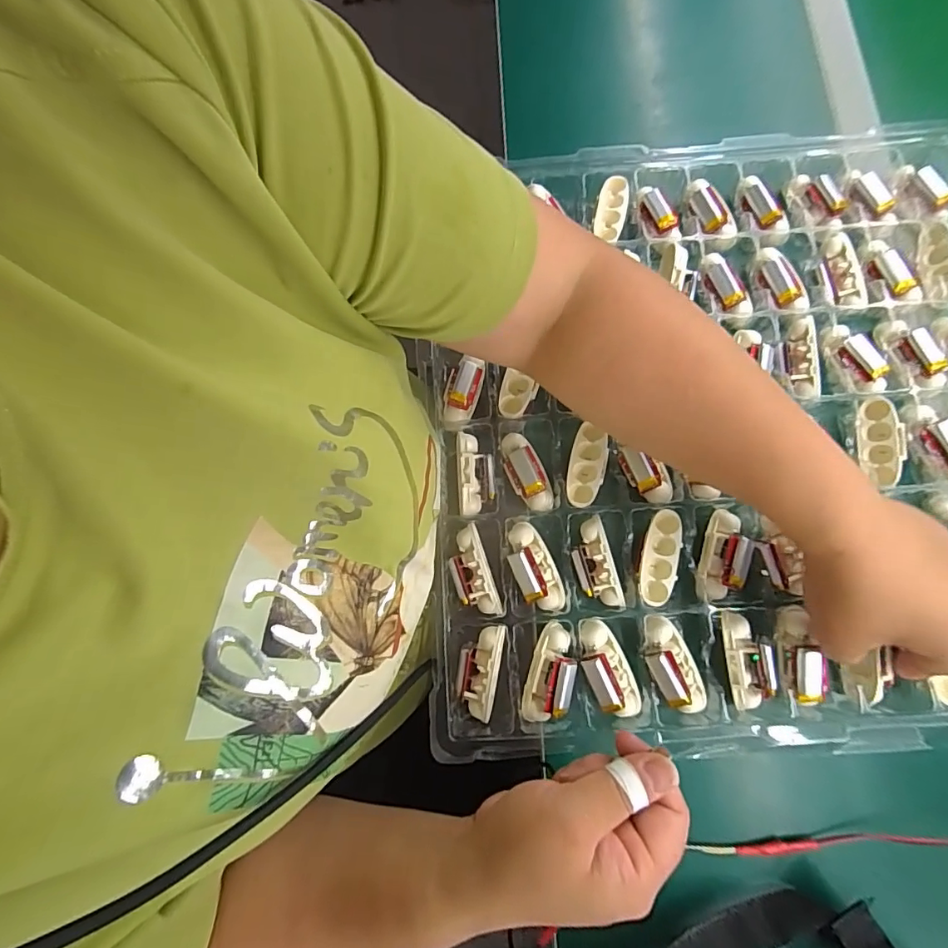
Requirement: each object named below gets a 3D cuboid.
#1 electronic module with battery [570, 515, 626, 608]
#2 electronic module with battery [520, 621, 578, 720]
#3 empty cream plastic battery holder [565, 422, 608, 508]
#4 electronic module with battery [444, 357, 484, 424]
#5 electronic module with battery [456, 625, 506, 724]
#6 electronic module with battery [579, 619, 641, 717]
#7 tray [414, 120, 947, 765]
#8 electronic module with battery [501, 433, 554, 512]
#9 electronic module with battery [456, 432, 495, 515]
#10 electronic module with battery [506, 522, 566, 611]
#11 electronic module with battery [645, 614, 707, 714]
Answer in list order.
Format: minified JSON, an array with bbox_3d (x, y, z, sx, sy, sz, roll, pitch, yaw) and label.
[{"bbox_3d":[0.085,0.063,0.345,0.025,0.018,0.062,-13,89,-1],"label":"electronic module with battery"},{"bbox_3d":[0.051,0.133,0.326,0.029,0.015,0.064,14,77,5],"label":"electronic module with battery"},{"bbox_3d":[0.083,-0.003,0.363,0.025,0.014,0.056,12,77,4],"label":"empty cream plastic battery holder"},{"bbox_3d":[-0.011,-0.062,0.381,0.026,0.022,0.055,15,77,5],"label":"electronic module with battery"},{"bbox_3d":[0.003,0.132,0.329,0.027,0.014,0.063,13,94,5],"label":"electronic module with battery"},{"bbox_3d":[0.090,0.129,0.325,0.032,0.014,0.062,-22,77,-4],"label":"electronic module with battery"},{"bbox_3d":[0.191,-0.044,0.367,0.443,0.042,0.452,-3,77,1],"label":"tray"},{"bbox_3d":[0.039,-0.002,0.364,0.024,0.017,0.062,-30,78,-5],"label":"electronic module with battery"},{"bbox_3d":[0.001,-0.001,0.370,0.026,0.015,0.061,-4,77,1],"label":"electronic module with battery"},{"bbox_3d":[0.043,0.065,0.345,0.031,0.015,0.064,-22,77,-4],"label":"electronic module with battery"},{"bbox_3d":[0.133,0.126,0.326,0.031,0.013,0.064,-20,77,-3],"label":"electronic module with battery"}]

